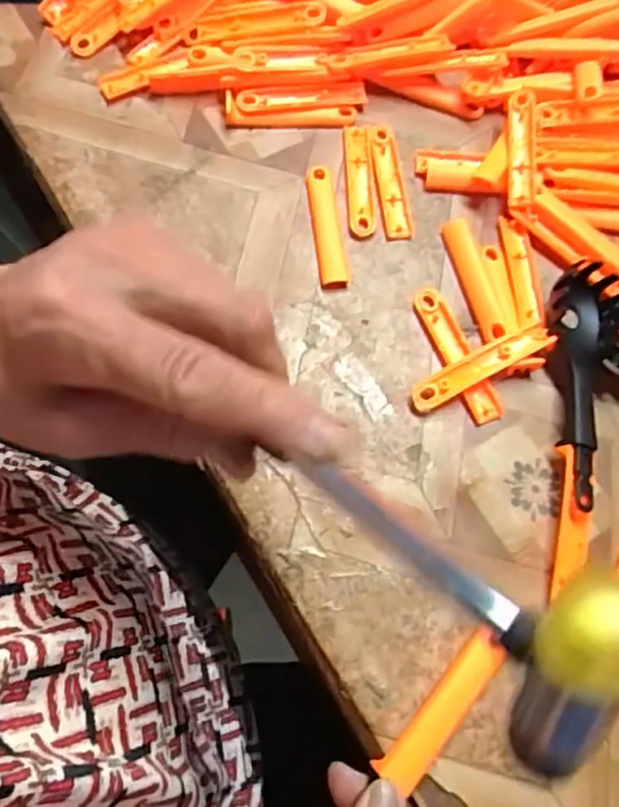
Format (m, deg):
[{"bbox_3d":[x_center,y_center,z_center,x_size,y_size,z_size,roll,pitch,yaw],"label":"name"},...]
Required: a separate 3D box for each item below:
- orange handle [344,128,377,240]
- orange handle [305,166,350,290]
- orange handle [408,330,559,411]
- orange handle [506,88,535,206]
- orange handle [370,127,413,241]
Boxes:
[{"bbox_3d":[0.028,-0.128,0.361,0.014,0.004,0.074,-1,68,-4],"label":"orange handle"},{"bbox_3d":[0.009,-0.097,0.348,0.015,0.004,0.077,-6,69,-6],"label":"orange handle"},{"bbox_3d":[0.085,-0.018,0.315,0.074,0.012,0.015,-25,72,-13],"label":"orange handle"},{"bbox_3d":[0.119,-0.144,0.359,0.014,0.009,0.074,6,68,-1],"label":"orange handle"},{"bbox_3d":[0.045,-0.127,0.361,0.015,0.004,0.076,-5,69,-5],"label":"orange handle"}]

